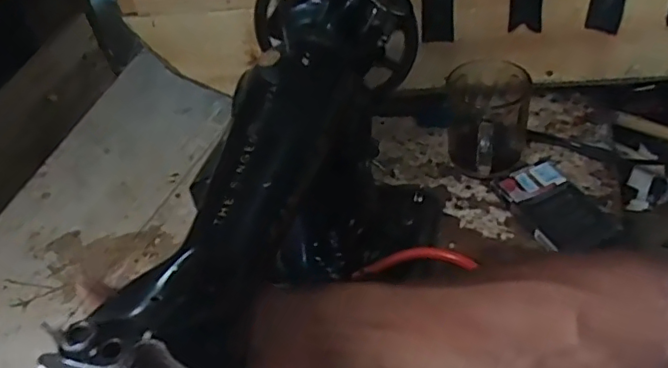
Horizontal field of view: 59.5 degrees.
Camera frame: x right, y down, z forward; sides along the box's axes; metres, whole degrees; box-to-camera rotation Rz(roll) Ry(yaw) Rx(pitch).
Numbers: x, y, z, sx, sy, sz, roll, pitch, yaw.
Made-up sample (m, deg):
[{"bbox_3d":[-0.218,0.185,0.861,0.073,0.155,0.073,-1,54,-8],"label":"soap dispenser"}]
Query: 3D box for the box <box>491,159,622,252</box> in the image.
[{"bbox_3d":[0.186,0.017,0.488,0.062,0.018,0.098,-17,47,-15],"label":"box"}]

